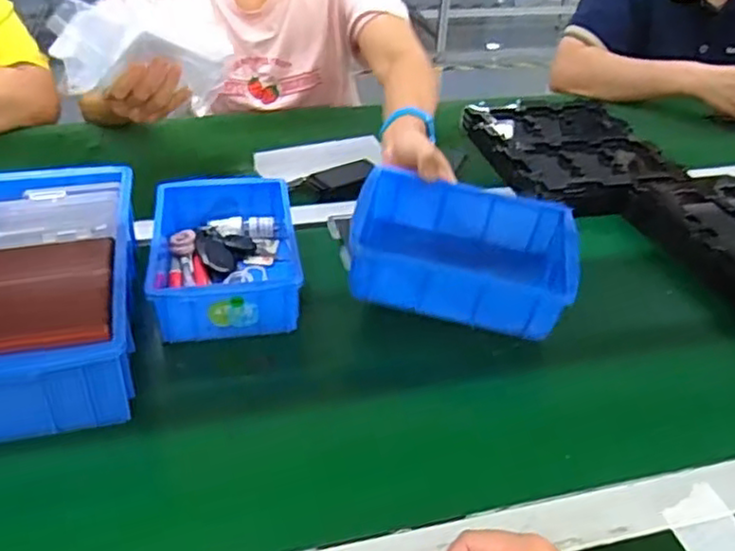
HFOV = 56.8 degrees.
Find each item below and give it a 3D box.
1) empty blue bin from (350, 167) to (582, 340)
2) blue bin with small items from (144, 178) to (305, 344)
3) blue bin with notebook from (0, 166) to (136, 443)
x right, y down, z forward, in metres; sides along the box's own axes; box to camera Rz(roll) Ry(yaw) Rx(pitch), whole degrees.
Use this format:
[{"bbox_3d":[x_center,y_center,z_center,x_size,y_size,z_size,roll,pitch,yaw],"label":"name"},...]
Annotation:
[{"bbox_3d":[0.090,-0.022,0.648,0.199,0.076,0.133,10,36,6],"label":"empty blue bin"},{"bbox_3d":[-0.142,-0.023,0.676,0.131,0.055,0.202,-4,37,-13],"label":"blue bin with small items"},{"bbox_3d":[-0.315,0.009,0.591,0.206,0.078,0.290,-5,37,-15],"label":"blue bin with notebook"}]

